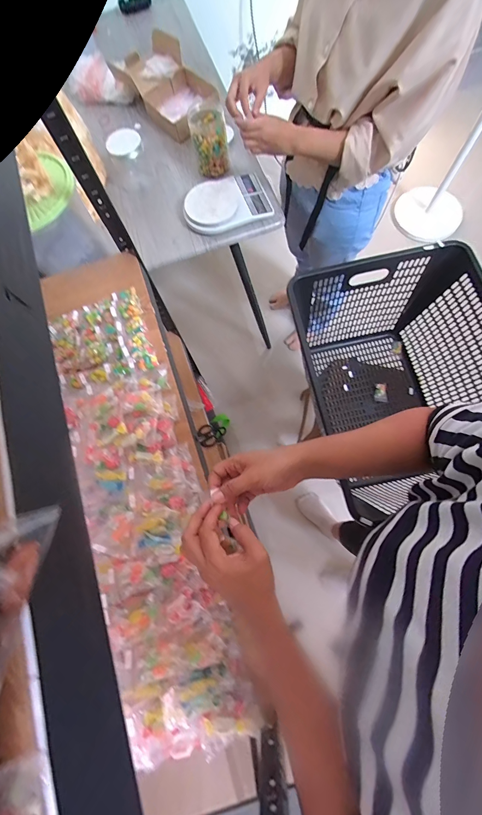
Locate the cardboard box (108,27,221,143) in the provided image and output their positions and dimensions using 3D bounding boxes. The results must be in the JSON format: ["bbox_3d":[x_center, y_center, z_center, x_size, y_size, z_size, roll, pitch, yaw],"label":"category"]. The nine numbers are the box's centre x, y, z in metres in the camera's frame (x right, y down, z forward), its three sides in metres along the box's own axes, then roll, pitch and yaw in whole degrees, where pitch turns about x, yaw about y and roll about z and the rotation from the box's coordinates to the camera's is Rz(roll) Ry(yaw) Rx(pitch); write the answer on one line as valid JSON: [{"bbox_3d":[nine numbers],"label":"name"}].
[{"bbox_3d":[-0.206,-0.902,0.879,0.171,0.093,0.354,-40,79,-8],"label":"cardboard box"}]

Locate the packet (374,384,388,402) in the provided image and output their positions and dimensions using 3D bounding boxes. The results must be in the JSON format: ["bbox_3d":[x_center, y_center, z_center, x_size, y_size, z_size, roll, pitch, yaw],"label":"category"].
[{"bbox_3d":[0.416,-0.045,0.923,0.033,0.014,0.056,4,77,2],"label":"packet"}]

